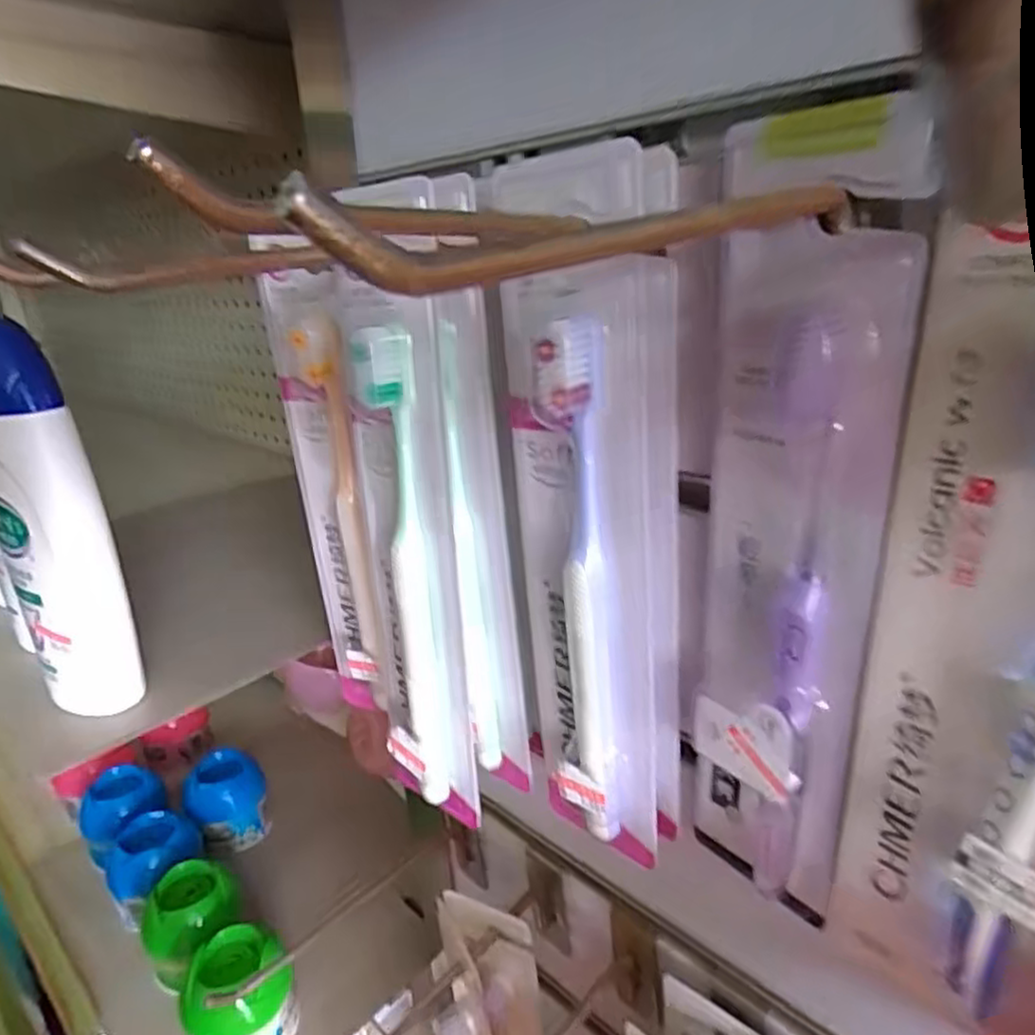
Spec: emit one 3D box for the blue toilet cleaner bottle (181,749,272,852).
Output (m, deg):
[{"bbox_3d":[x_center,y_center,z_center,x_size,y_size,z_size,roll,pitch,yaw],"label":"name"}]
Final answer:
[{"bbox_3d":[-0.248,0.244,0.604,0.061,0.066,0.050,-16,24,-26],"label":"blue toilet cleaner bottle"}]

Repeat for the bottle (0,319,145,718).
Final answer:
[{"bbox_3d":[-0.207,0.004,0.307,0.040,0.170,0.049,-21,26,-35],"label":"bottle"}]

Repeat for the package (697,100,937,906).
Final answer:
[{"bbox_3d":[0.072,0.017,0.200,0.020,0.231,0.054,-19,25,-35],"label":"package"}]

